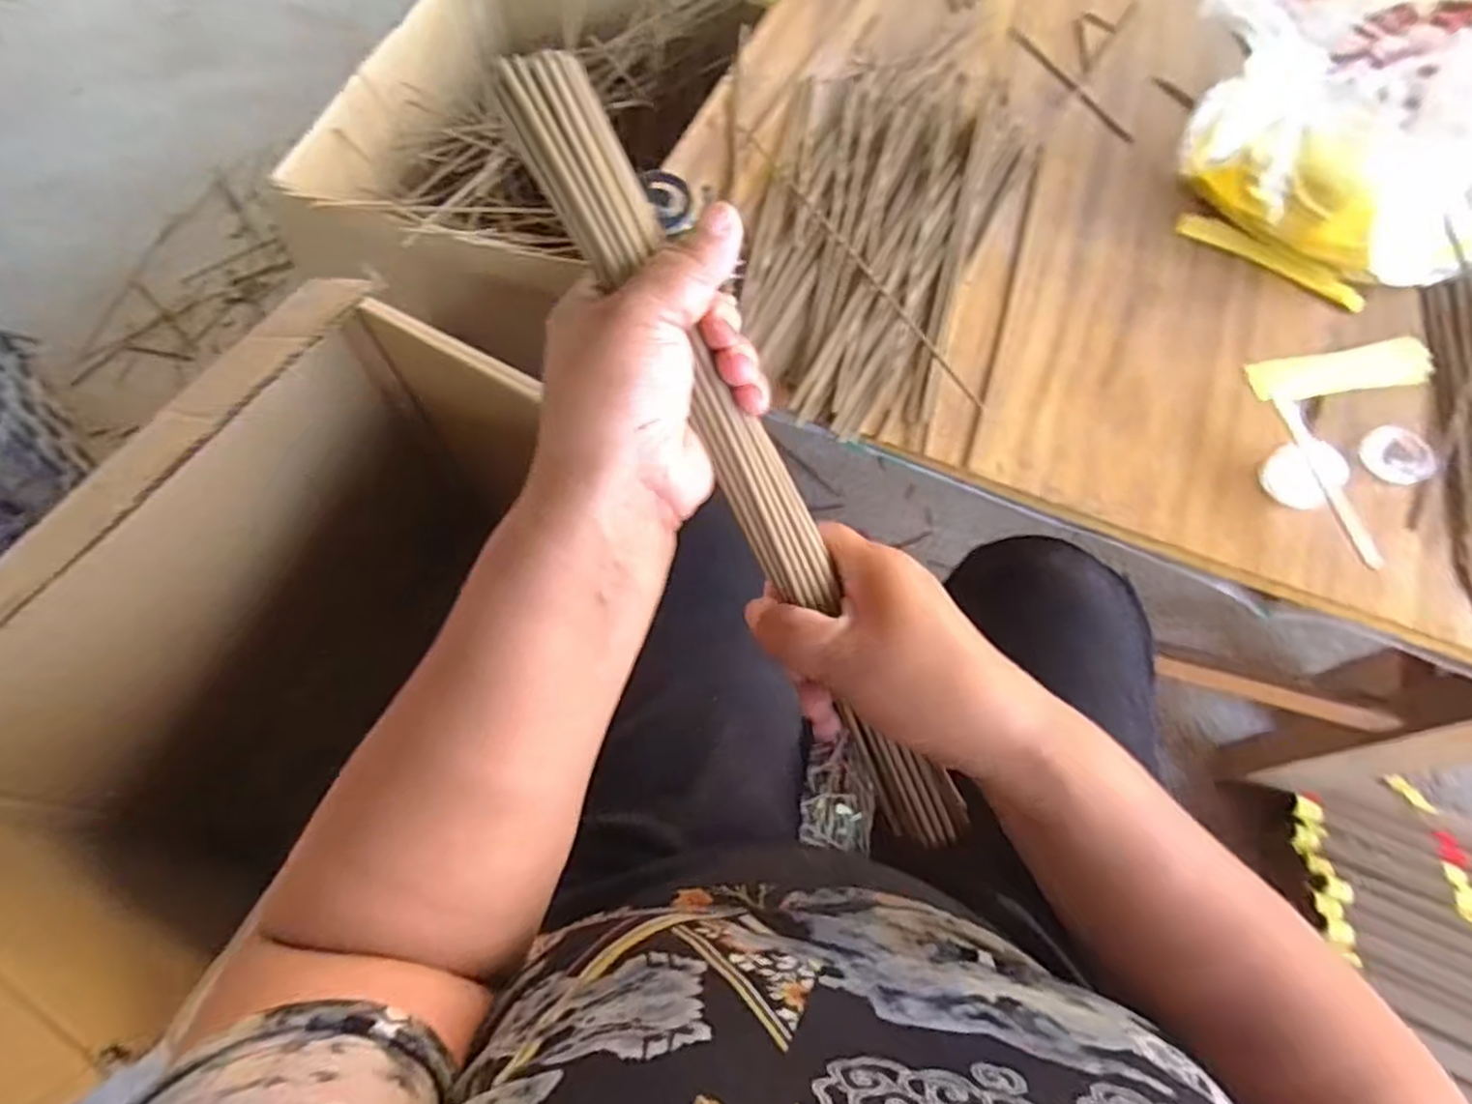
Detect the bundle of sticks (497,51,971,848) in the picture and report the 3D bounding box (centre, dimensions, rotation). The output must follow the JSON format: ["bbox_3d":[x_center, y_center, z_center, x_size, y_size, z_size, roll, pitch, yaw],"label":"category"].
[{"bbox_3d":[0.009,-0.022,0.268,0.030,0.019,0.316,-32,103,-14],"label":"bundle of sticks"}]

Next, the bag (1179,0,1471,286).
[{"bbox_3d":[0.463,-0.330,0.555,0.229,0.077,0.265,-5,66,-3],"label":"bag"}]

